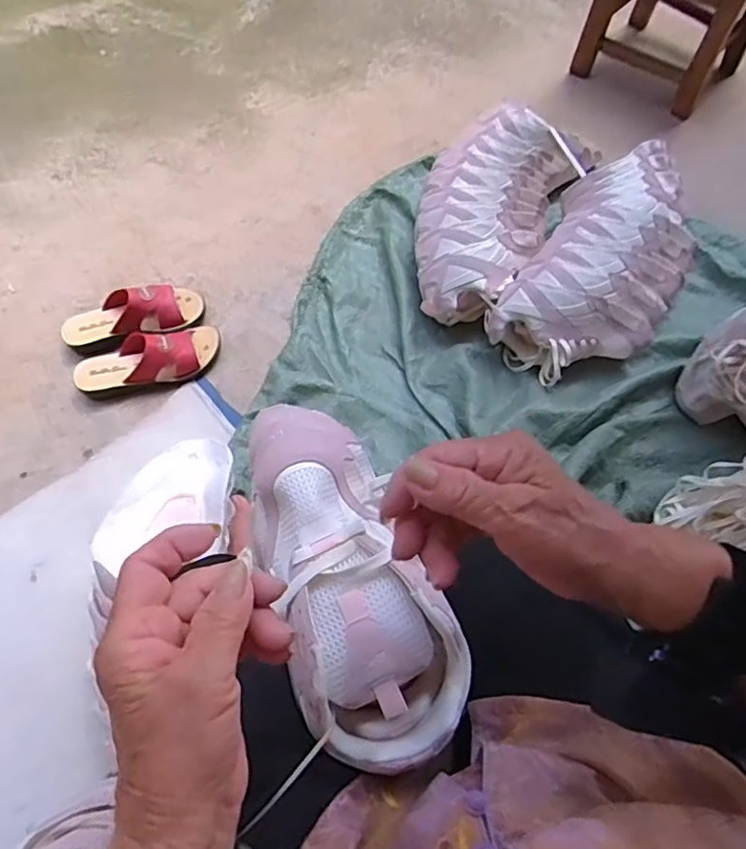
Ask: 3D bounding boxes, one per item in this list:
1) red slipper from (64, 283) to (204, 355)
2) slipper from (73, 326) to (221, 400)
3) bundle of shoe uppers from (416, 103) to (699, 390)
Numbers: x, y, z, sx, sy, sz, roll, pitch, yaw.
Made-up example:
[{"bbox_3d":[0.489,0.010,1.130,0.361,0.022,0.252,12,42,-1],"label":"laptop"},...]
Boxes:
[{"bbox_3d":[-0.400,-0.182,0.987,0.229,0.078,0.095,-21,63,-11],"label":"red slipper"},{"bbox_3d":[-0.357,-0.103,0.943,0.228,0.077,0.081,-19,63,-10],"label":"slipper"},{"bbox_3d":[0.302,-0.326,1.022,0.447,0.137,0.483,0,61,0],"label":"bundle of shoe uppers"}]

